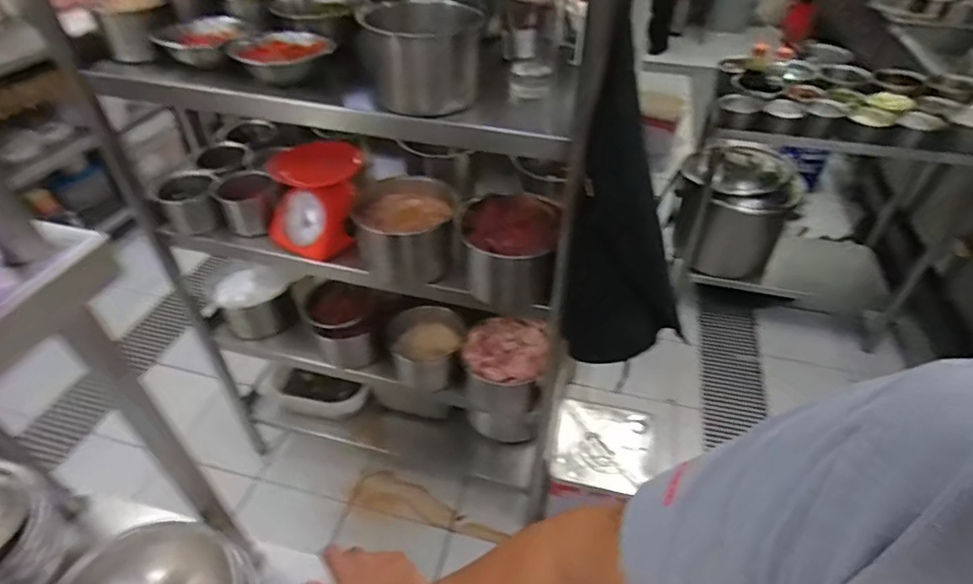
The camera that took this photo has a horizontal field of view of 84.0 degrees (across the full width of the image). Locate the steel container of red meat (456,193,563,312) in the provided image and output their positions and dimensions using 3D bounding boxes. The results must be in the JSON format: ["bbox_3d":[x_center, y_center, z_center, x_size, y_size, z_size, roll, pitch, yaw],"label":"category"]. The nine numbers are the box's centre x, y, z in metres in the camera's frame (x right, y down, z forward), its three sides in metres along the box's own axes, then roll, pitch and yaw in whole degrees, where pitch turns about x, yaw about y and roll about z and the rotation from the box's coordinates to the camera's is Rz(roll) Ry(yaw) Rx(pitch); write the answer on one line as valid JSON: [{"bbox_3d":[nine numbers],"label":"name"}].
[{"bbox_3d":[0.037,-0.069,0.958,0.162,0.136,0.167,7,43,6],"label":"steel container of red meat"}]

